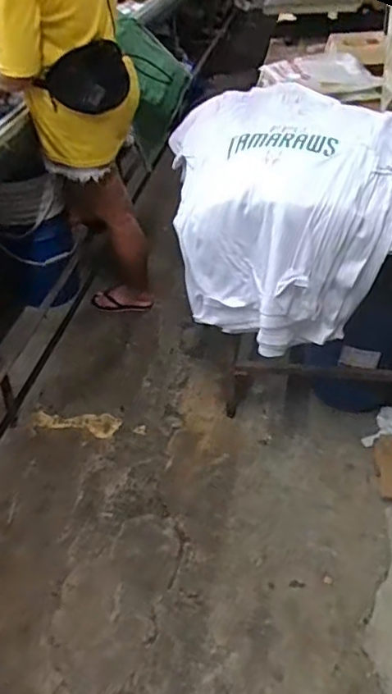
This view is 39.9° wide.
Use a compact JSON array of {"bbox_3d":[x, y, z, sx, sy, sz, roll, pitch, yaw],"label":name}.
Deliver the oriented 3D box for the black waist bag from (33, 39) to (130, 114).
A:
[{"bbox_3d":[-0.290,-0.749,1.517,0.250,0.164,0.066,-29,47,-24],"label":"black waist bag"}]

